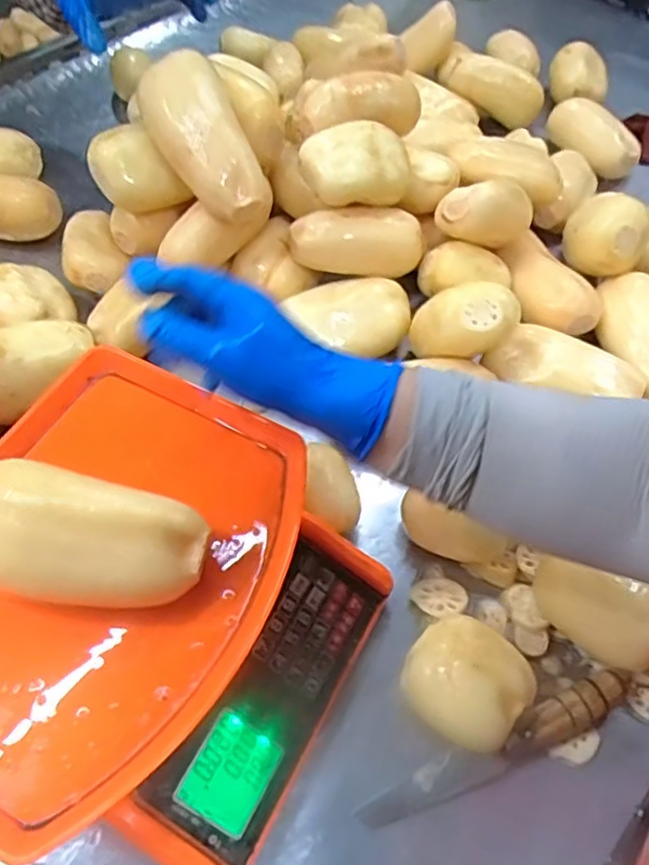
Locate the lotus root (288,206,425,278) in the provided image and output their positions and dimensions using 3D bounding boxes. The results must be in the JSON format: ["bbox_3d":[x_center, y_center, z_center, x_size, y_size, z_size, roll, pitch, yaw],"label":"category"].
[{"bbox_3d":[0.031,-0.188,0.633,0.128,0.056,0.049,-5,58,-4],"label":"lotus root"}]

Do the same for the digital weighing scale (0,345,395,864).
[{"bbox_3d":[-0.125,0.115,0.440,0.270,0.105,0.277,25,61,14],"label":"digital weighing scale"}]

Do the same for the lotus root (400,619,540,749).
[{"bbox_3d":[0.096,0.173,0.458,0.079,0.062,0.072,0,58,-1],"label":"lotus root"}]

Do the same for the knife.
[{"bbox_3d":[0.124,0.217,0.456,0.213,0.026,0.030,-19,60,-13],"label":"knife"}]

